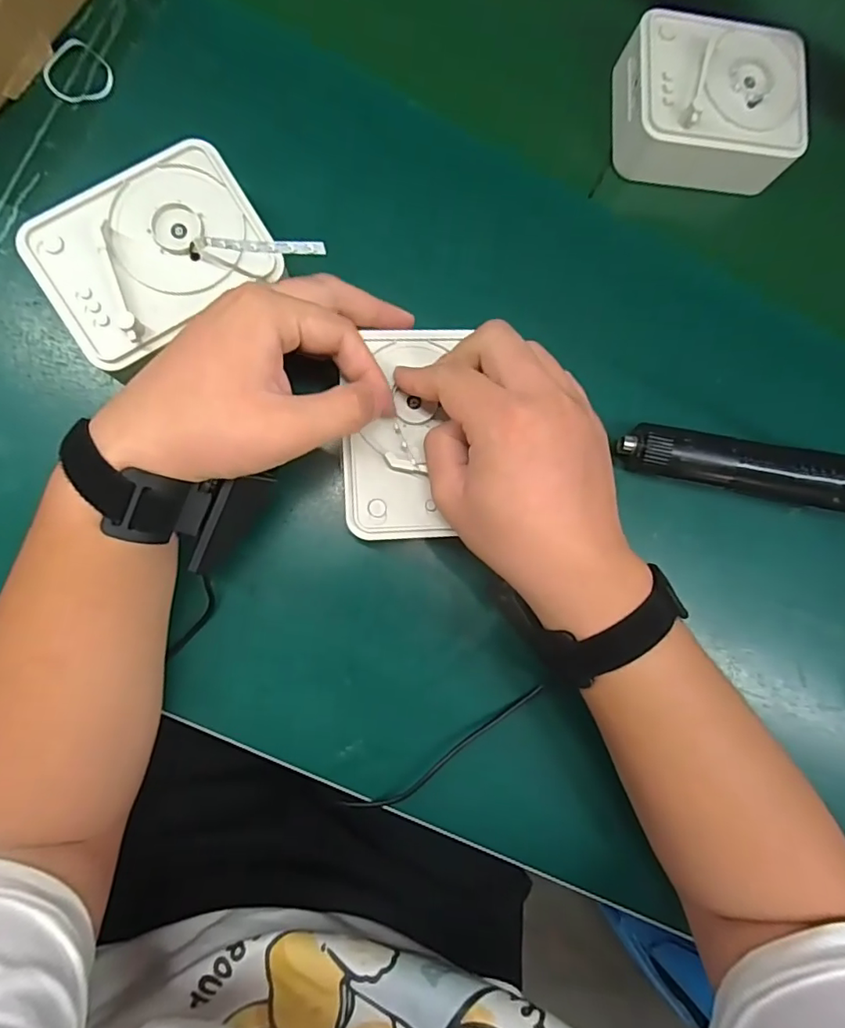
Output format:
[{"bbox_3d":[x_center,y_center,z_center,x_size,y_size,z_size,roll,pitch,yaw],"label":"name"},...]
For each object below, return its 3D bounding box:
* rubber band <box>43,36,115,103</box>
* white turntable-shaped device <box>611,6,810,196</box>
[{"bbox_3d":[-0.221,-0.281,0.346,0.037,0.004,0.037,-2,100,-12],"label":"rubber band"},{"bbox_3d":[0.211,-0.300,0.392,0.127,0.045,0.101,-1,86,-8],"label":"white turntable-shaped device"}]

